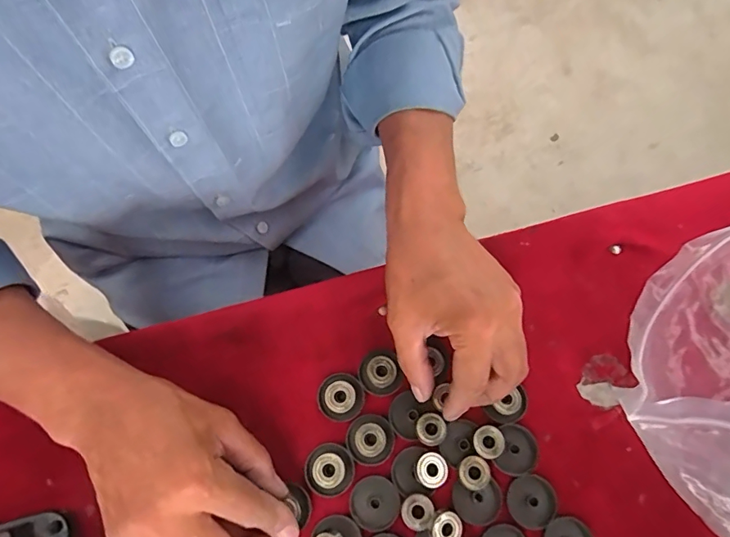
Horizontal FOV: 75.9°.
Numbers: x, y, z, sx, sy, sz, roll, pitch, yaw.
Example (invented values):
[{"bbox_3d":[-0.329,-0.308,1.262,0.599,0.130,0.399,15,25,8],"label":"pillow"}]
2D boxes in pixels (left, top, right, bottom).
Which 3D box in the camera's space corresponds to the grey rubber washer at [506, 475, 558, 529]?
[{"bbox_3d":[0.113,0.157,0.316,0.032,0.004,0.031,1,70,-1],"label":"grey rubber washer"}]

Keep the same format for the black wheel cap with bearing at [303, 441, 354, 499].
[{"bbox_3d":[-0.024,0.136,0.315,0.032,0.006,0.033,1,70,-1],"label":"black wheel cap with bearing"}]

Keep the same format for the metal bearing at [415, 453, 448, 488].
[{"bbox_3d":[0.044,0.137,0.316,0.022,0.008,0.021,1,70,-1],"label":"metal bearing"}]

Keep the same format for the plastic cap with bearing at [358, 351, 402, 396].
[{"bbox_3d":[0.010,0.075,0.336,0.028,0.010,0.031,-18,72,-8],"label":"plastic cap with bearing"}]

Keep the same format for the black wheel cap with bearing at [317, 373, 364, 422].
[{"bbox_3d":[-0.018,0.091,0.332,0.031,0.007,0.032,1,70,-1],"label":"black wheel cap with bearing"}]

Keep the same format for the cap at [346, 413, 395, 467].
[{"bbox_3d":[0.004,0.118,0.323,0.032,0.006,0.032,1,70,-1],"label":"cap"}]

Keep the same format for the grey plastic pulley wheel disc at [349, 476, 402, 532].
[{"bbox_3d":[0.007,0.157,0.313,0.032,0.004,0.032,1,70,-1],"label":"grey plastic pulley wheel disc"}]

